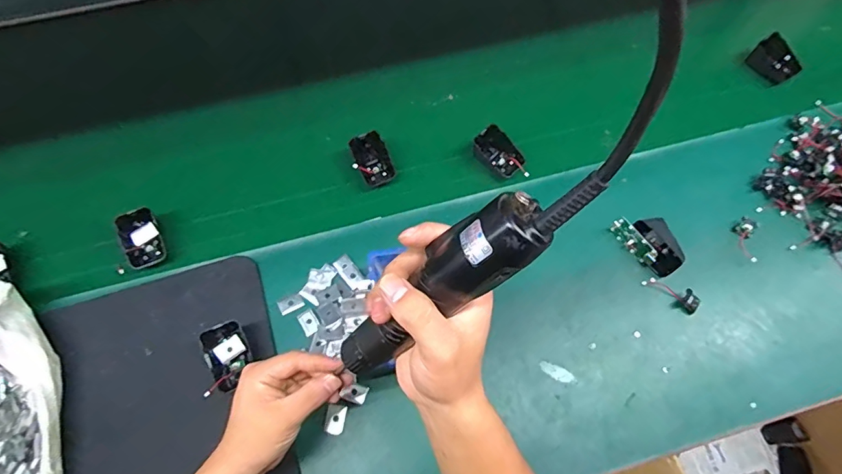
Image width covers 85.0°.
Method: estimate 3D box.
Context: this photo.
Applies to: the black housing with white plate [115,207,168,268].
[{"bbox_3d":[-0.343,0.002,0.559,0.042,0.025,0.064,-22,68,-10],"label":"black housing with white plate"}]

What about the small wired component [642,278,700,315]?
[{"bbox_3d":[0.297,0.064,0.542,0.064,0.013,0.022,35,70,14],"label":"small wired component"}]

